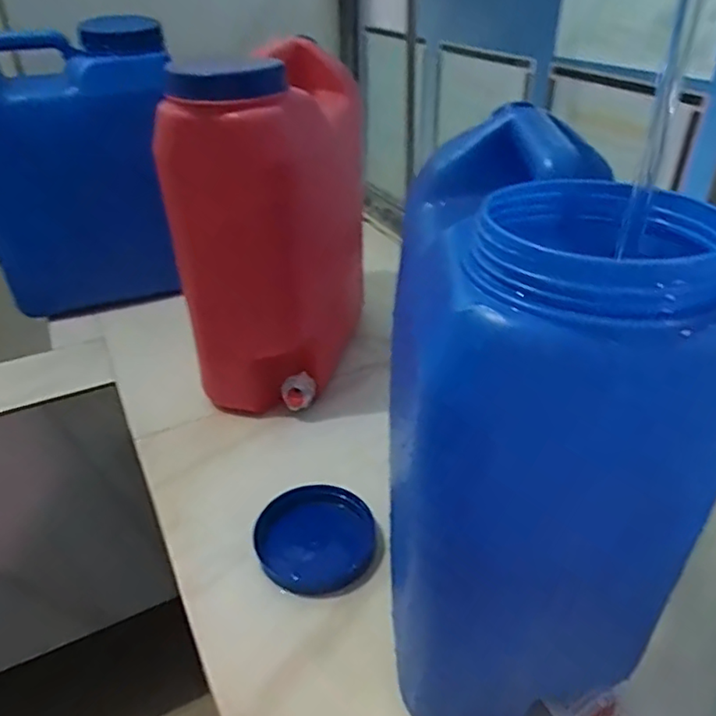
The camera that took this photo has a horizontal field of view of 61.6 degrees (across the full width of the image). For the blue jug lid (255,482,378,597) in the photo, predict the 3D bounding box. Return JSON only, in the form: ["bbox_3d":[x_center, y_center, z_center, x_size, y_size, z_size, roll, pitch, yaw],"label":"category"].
[{"bbox_3d":[-0.042,0.180,0.617,0.116,0.025,0.111,-4,35,-5],"label":"blue jug lid"}]

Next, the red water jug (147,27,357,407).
[{"bbox_3d":[-0.103,-0.167,0.786,0.191,0.405,0.282,5,35,8],"label":"red water jug"}]

